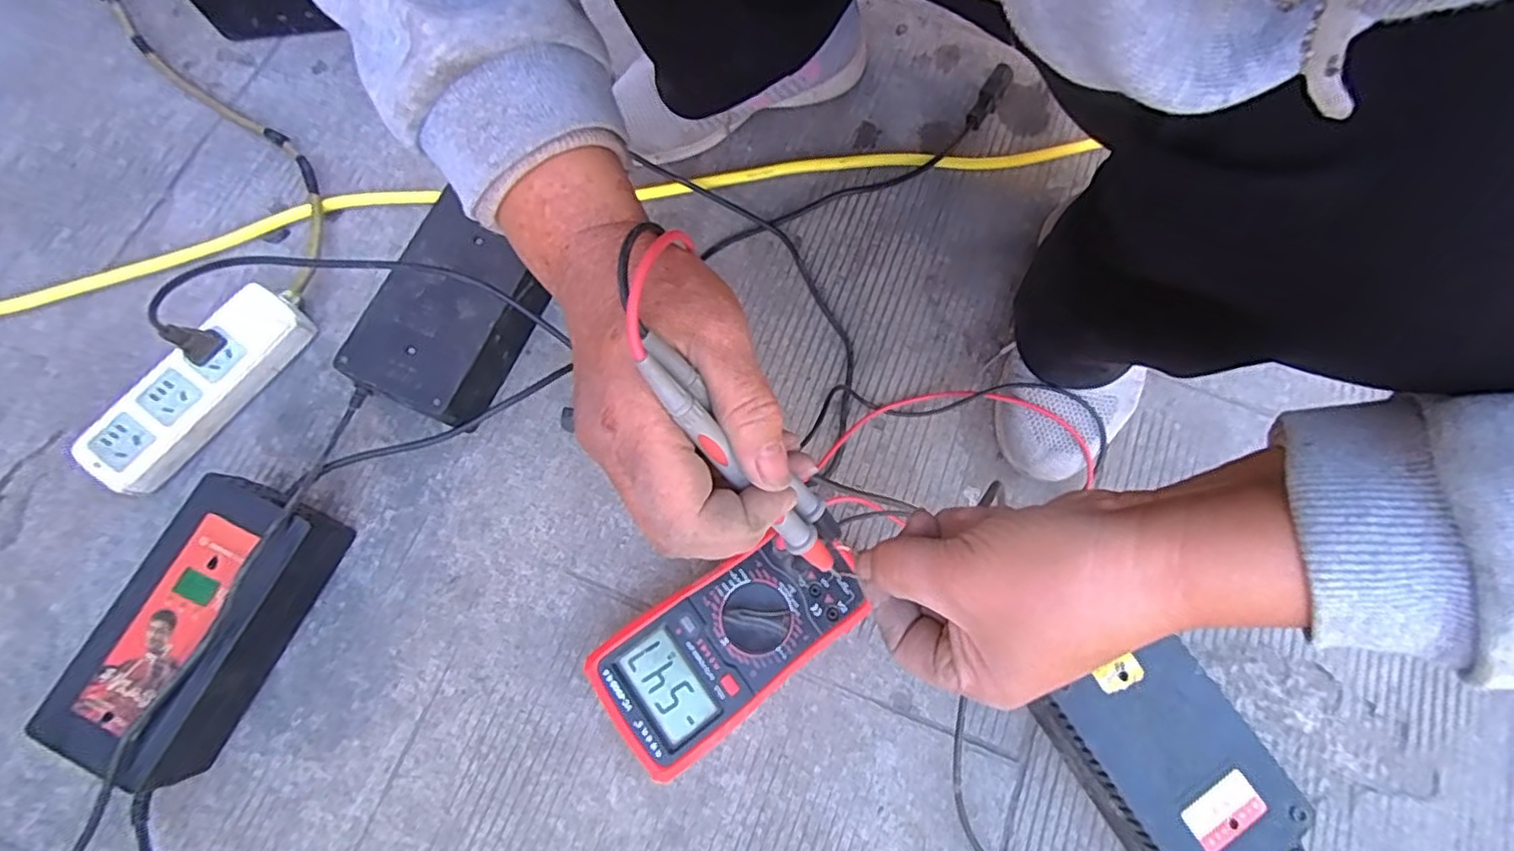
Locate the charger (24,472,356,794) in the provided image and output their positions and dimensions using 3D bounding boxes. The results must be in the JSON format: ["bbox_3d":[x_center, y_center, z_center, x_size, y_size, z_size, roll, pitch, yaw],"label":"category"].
[{"bbox_3d":[-0.358,0.127,0.426,0.080,0.068,0.175,25,76,6],"label":"charger"}]

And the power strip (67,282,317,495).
[{"bbox_3d":[-0.409,-0.028,0.484,0.050,0.037,0.168,37,77,9],"label":"power strip"}]

